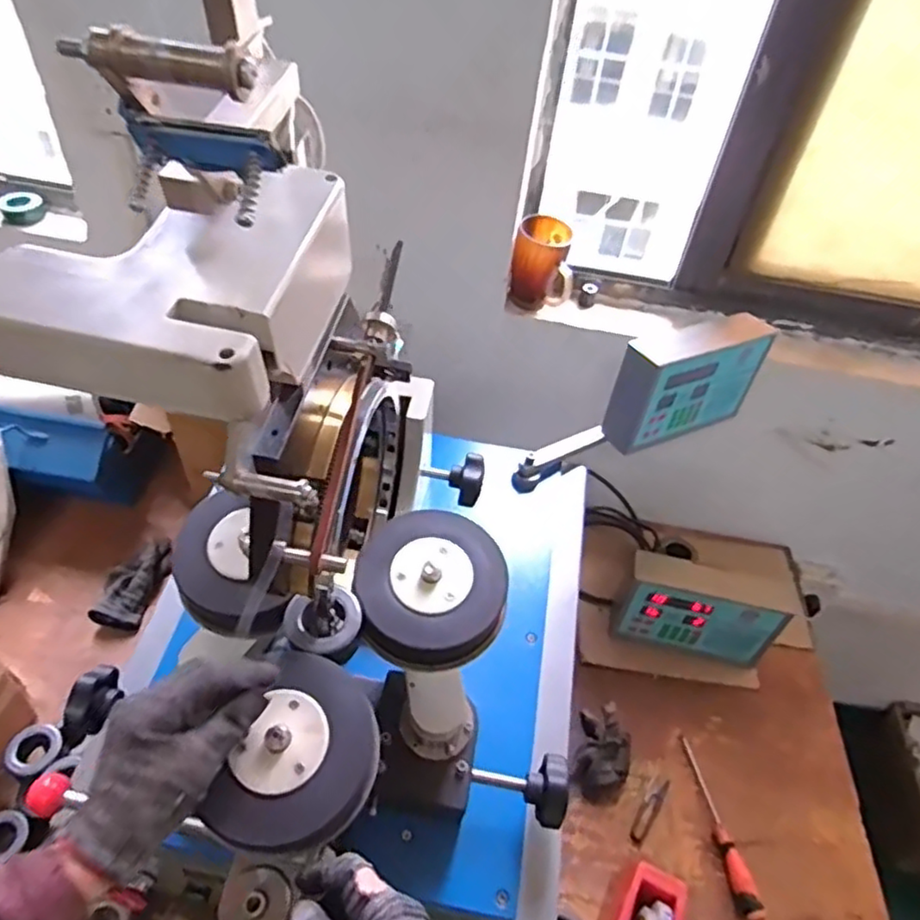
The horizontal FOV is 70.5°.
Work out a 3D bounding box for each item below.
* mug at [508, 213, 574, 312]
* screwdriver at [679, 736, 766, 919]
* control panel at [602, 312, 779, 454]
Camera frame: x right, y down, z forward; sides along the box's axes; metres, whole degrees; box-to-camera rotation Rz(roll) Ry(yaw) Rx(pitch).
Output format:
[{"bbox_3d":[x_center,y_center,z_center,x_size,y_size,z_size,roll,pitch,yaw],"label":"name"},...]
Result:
[{"bbox_3d":[0.126,-0.286,0.964,0.089,0.114,0.077,15,45,7],"label":"mug"},{"bbox_3d":[0.340,0.478,0.856,0.028,0.035,0.225,2,33,-6],"label":"screwdriver"},{"bbox_3d":[0.312,-0.109,0.905,0.226,0.147,0.074,-20,51,-25],"label":"control panel"}]

